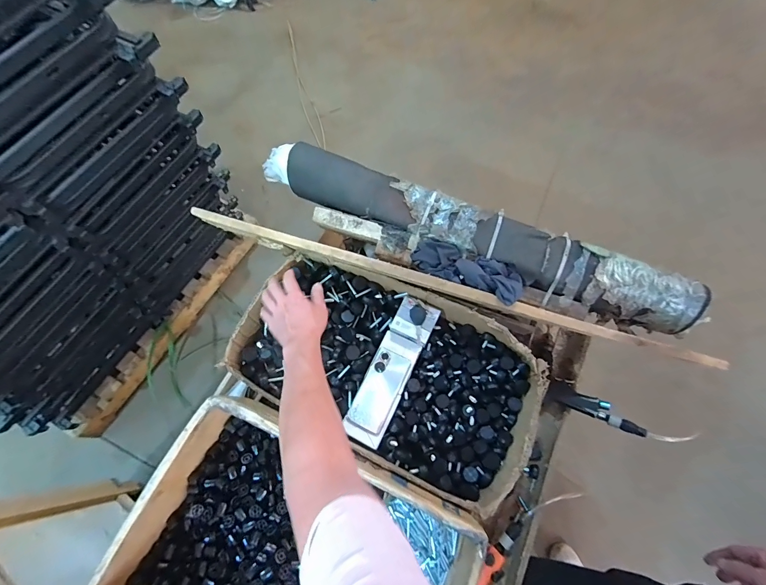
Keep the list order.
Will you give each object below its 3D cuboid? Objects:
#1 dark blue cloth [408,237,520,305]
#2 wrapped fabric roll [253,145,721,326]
[{"bbox_3d":[0.170,-0.049,0.695,0.226,0.048,0.089,28,71,11],"label":"dark blue cloth"},{"bbox_3d":[0.157,-0.127,0.748,0.963,0.108,0.165,23,70,9],"label":"wrapped fabric roll"}]

